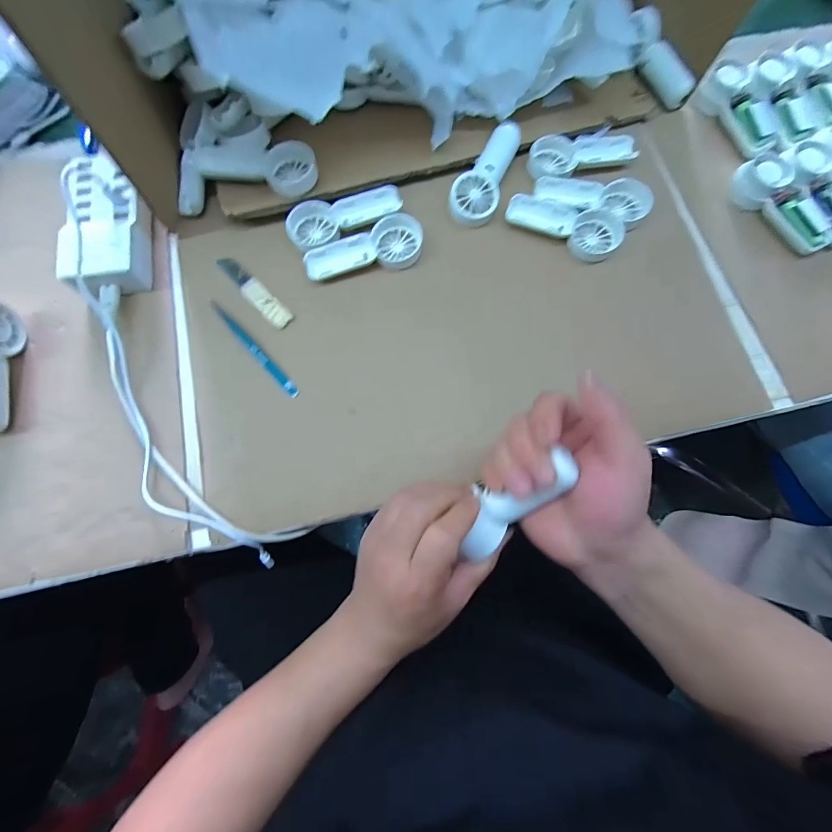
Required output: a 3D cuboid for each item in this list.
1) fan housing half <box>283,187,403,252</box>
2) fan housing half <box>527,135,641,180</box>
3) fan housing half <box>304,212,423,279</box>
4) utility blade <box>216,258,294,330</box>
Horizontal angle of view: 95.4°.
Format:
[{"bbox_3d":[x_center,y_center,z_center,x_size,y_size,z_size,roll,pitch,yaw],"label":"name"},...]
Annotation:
[{"bbox_3d":[-0.069,-0.195,0.371,0.113,0.019,0.044,-23,77,-8],"label":"fan housing half"},{"bbox_3d":[0.170,-0.274,0.394,0.109,0.017,0.040,-10,76,-5],"label":"fan housing half"},{"bbox_3d":[-0.050,-0.160,0.359,0.112,0.012,0.046,-11,76,-5],"label":"fan housing half"},{"bbox_3d":[-0.155,-0.120,0.362,0.020,0.008,0.095,-43,80,-12],"label":"utility blade"}]

